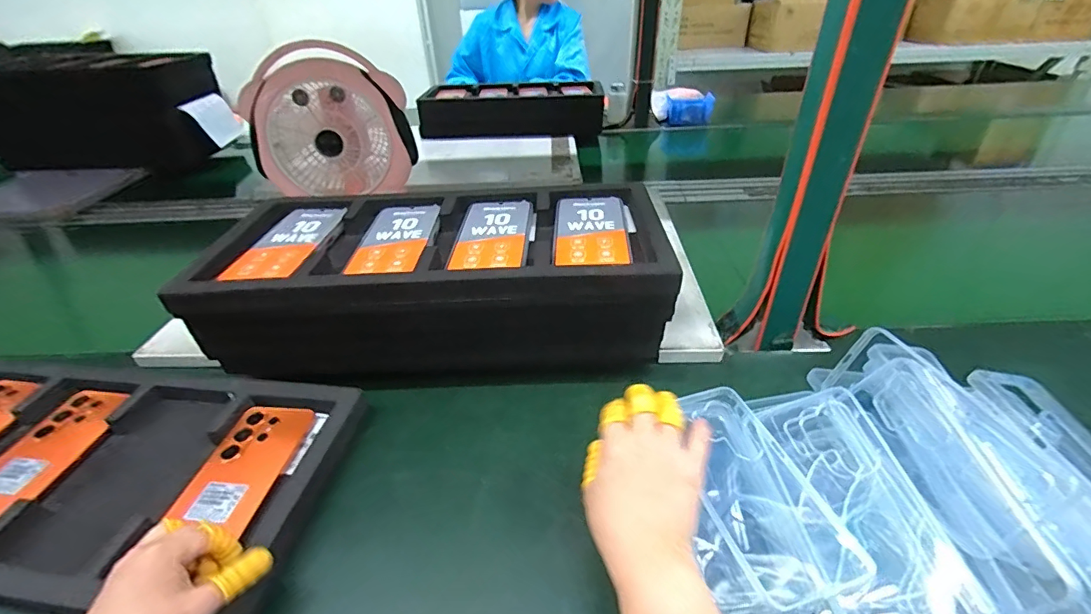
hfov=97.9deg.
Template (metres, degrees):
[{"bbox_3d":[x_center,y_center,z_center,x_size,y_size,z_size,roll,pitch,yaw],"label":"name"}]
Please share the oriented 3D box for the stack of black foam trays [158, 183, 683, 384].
[{"bbox_3d":[-0.111,-0.025,0.561,0.465,0.147,0.216,-2,36,1],"label":"stack of black foam trays"}]

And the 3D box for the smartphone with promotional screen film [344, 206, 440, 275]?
[{"bbox_3d":[-0.167,-0.076,0.532,0.076,0.011,0.156,-2,36,1],"label":"smartphone with promotional screen film"}]

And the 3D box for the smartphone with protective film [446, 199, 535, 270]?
[{"bbox_3d":[-0.057,-0.081,0.532,0.082,0.011,0.155,0,36,4],"label":"smartphone with protective film"}]

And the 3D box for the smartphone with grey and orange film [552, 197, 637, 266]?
[{"bbox_3d":[0.054,-0.084,0.528,0.087,0.013,0.163,2,36,6],"label":"smartphone with grey and orange film"}]

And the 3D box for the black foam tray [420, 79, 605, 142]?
[{"bbox_3d":[-0.087,-0.536,1.304,0.477,0.099,0.246,-3,36,-1],"label":"black foam tray"}]

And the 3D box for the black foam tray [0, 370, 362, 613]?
[{"bbox_3d":[-0.439,0.155,0.447,0.473,0.033,0.215,2,36,7],"label":"black foam tray"}]

